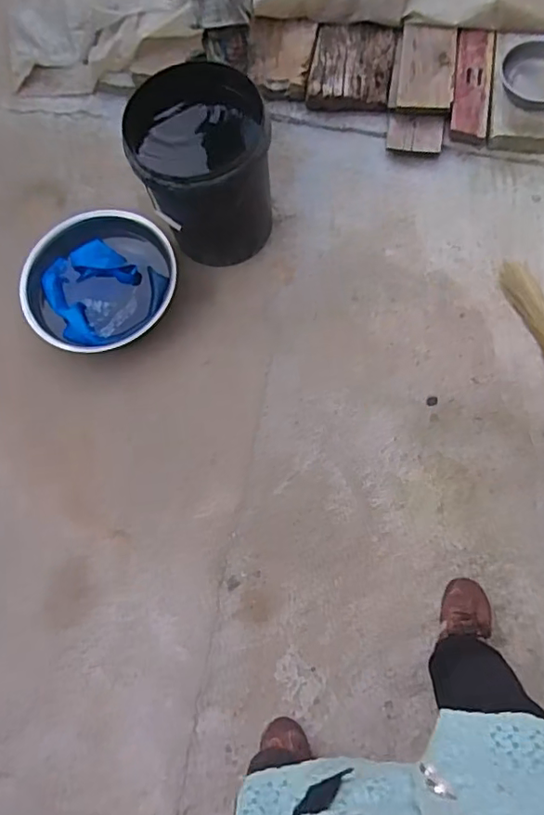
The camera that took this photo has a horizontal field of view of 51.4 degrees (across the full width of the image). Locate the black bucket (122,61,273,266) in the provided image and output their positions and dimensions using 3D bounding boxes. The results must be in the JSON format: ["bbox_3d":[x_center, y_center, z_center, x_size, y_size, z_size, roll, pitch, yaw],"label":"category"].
[{"bbox_3d":[-0.149,-0.523,1.271,0.278,0.344,0.270,-1,72,4],"label":"black bucket"}]

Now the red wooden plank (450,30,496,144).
[{"bbox_3d":[0.523,-0.840,1.484,0.097,0.069,0.322,7,73,7],"label":"red wooden plank"}]

